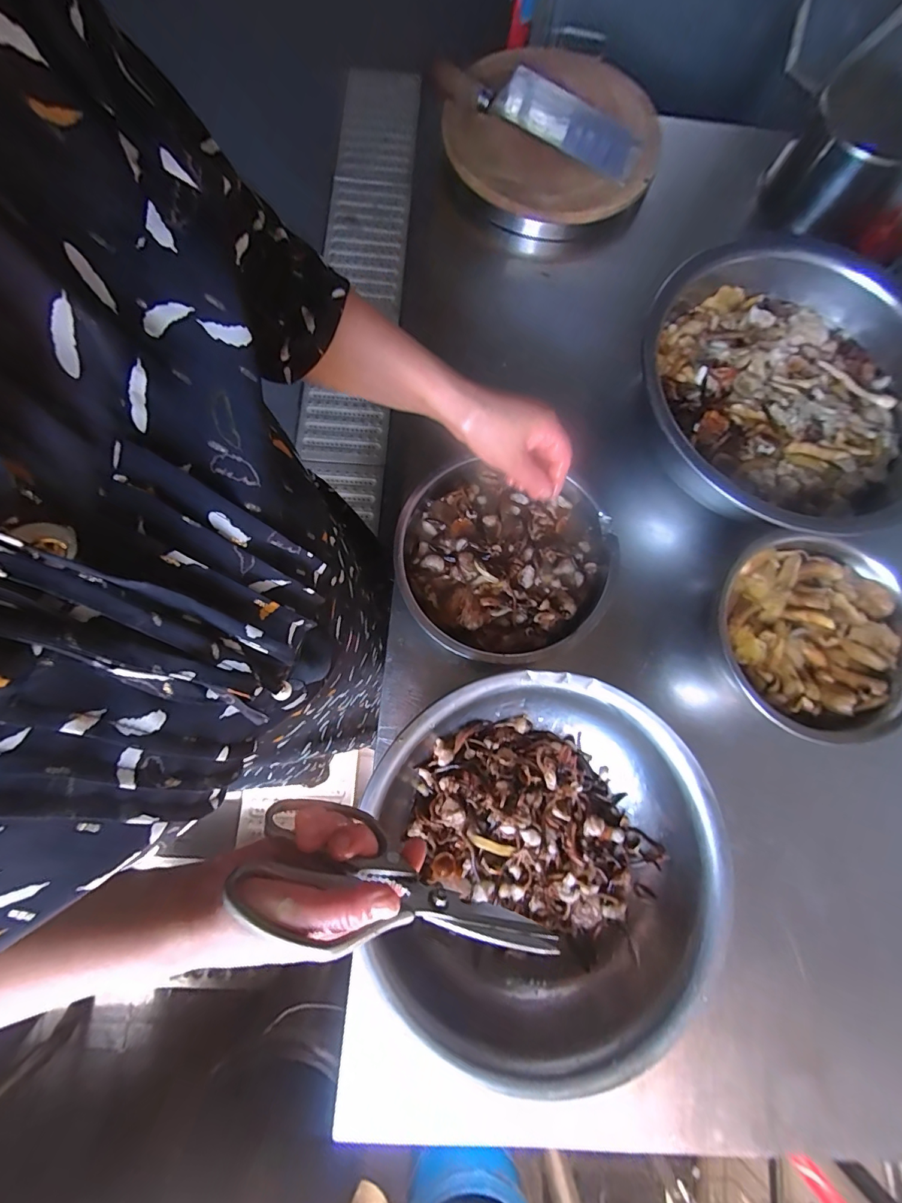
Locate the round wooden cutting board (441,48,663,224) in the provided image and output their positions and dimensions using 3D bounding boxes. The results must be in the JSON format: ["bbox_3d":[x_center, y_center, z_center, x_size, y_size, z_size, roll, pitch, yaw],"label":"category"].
[{"bbox_3d":[0.153,-0.702,0.660,0.312,0.034,0.319,1,77,-5],"label":"round wooden cutting board"}]

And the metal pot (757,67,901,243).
[{"bbox_3d":[0.589,-0.658,0.673,0.172,0.117,0.163,0,75,-2],"label":"metal pot"}]

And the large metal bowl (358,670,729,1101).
[{"bbox_3d":[0.088,0.244,0.429,0.305,0.108,0.323,0,75,-2],"label":"large metal bowl"}]

